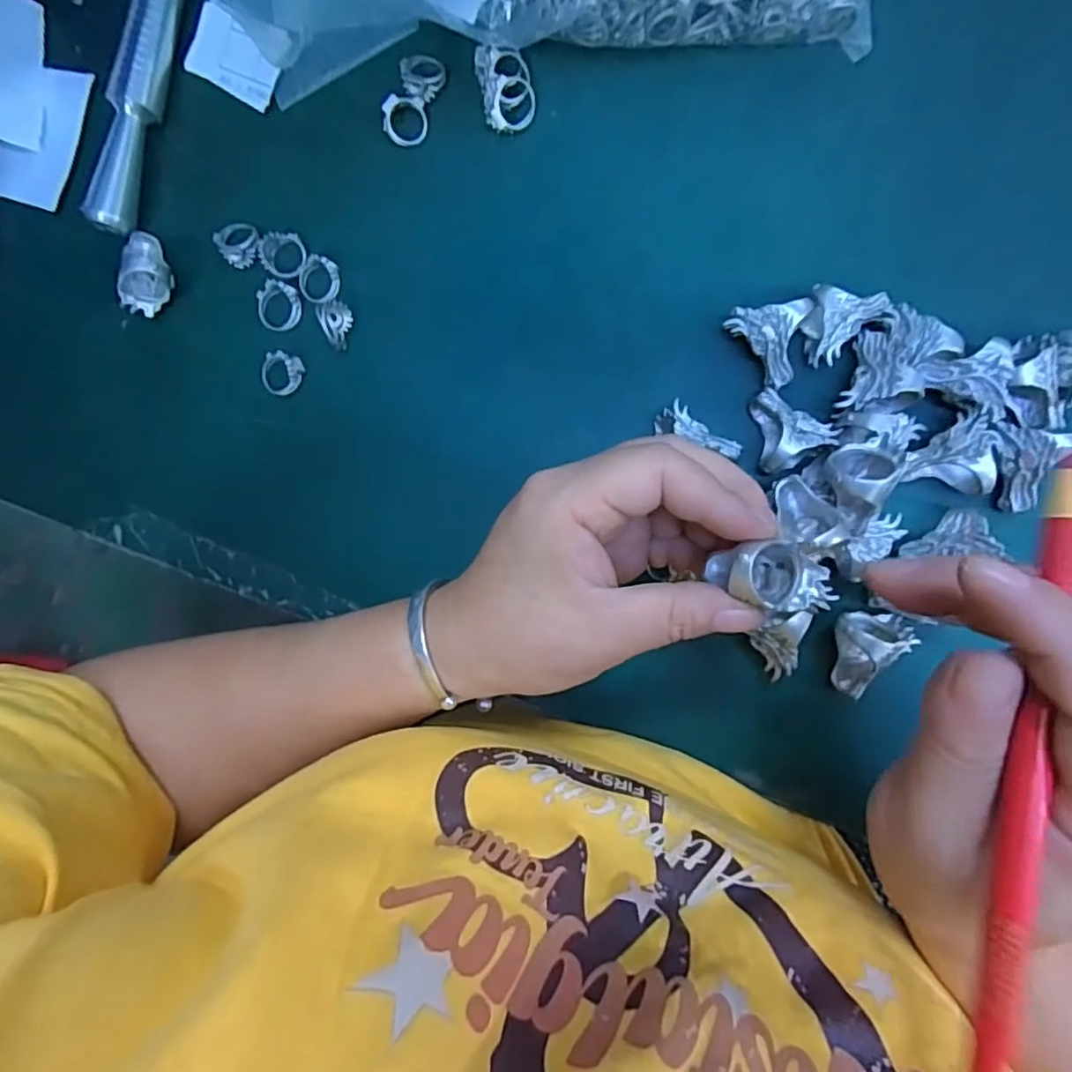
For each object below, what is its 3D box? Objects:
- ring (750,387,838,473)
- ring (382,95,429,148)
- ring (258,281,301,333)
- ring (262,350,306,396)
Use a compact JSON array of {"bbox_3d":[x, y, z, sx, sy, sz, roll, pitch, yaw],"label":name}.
[{"bbox_3d":[0.114,-0.046,0.274,0.033,0.022,0.037,-1,91,7],"label":"ring"},{"bbox_3d":[-0.063,-0.201,0.301,0.021,0.004,0.022,-5,112,-12],"label":"ring"},{"bbox_3d":[-0.130,-0.116,0.310,0.023,0.005,0.024,0,91,7],"label":"ring"},{"bbox_3d":[-0.129,-0.082,0.313,0.020,0.008,0.021,0,91,7],"label":"ring"}]

